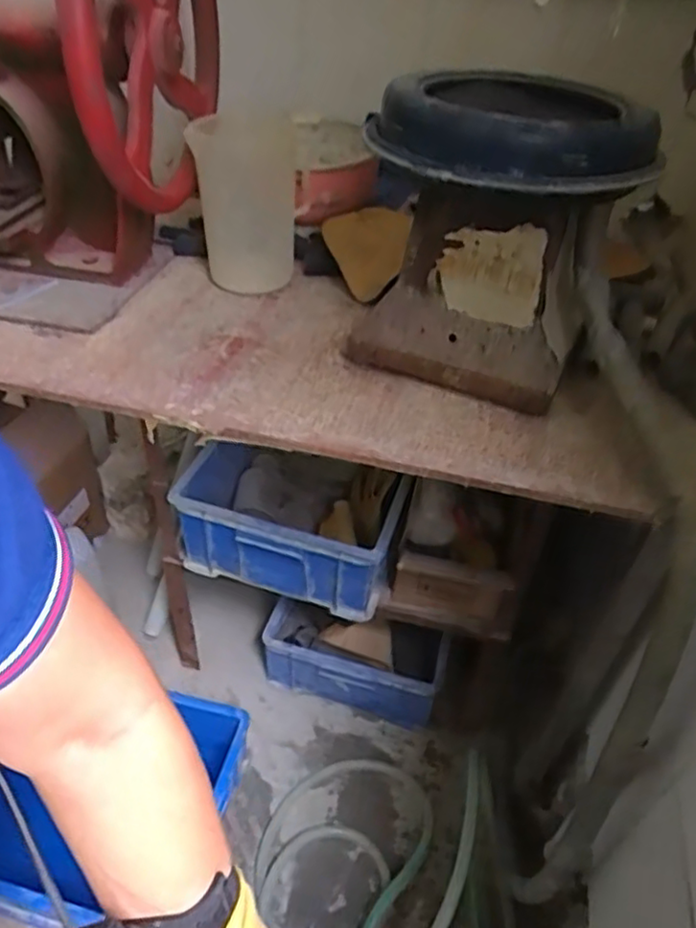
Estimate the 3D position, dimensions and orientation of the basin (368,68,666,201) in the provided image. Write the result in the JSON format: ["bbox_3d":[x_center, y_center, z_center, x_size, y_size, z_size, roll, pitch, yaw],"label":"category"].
[{"bbox_3d":[0.155,-0.333,0.627,0.262,0.057,0.245,7,41,3],"label":"basin"}]

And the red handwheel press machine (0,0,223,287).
[{"bbox_3d":[-0.329,-0.442,0.779,0.272,0.440,0.324,10,42,7],"label":"red handwheel press machine"}]

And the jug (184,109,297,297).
[{"bbox_3d":[-0.135,-0.362,0.889,0.119,0.199,0.152,4,41,-1],"label":"jug"}]

